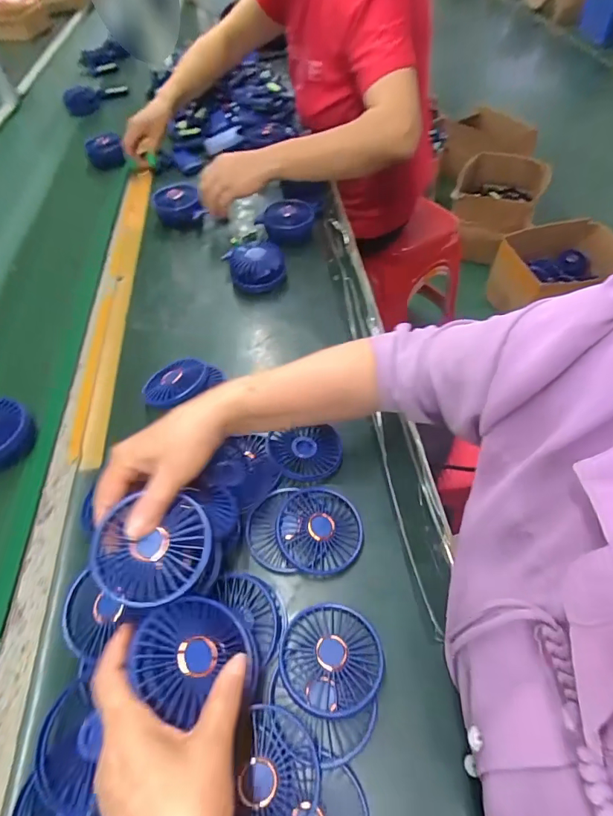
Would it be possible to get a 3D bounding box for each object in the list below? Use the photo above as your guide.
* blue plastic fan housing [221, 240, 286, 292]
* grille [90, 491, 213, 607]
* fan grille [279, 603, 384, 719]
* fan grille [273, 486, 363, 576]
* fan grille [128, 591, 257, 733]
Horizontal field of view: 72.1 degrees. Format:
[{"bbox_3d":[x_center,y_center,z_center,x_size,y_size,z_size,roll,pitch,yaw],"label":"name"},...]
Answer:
[{"bbox_3d":[-0.083,-0.232,0.674,0.089,0.044,0.103,-21,55,-10],"label":"blue plastic fan housing"},{"bbox_3d":[-0.118,0.106,0.321,0.086,0.017,0.077,-7,54,0],"label":"grille"},{"bbox_3d":[0.022,0.214,0.365,0.086,0.019,0.085,3,36,9],"label":"fan grille"},{"bbox_3d":[0.013,0.122,0.432,0.084,0.020,0.087,-2,54,4],"label":"fan grille"},{"bbox_3d":[-0.078,0.173,0.302,0.083,0.011,0.076,23,31,-15],"label":"fan grille"}]

